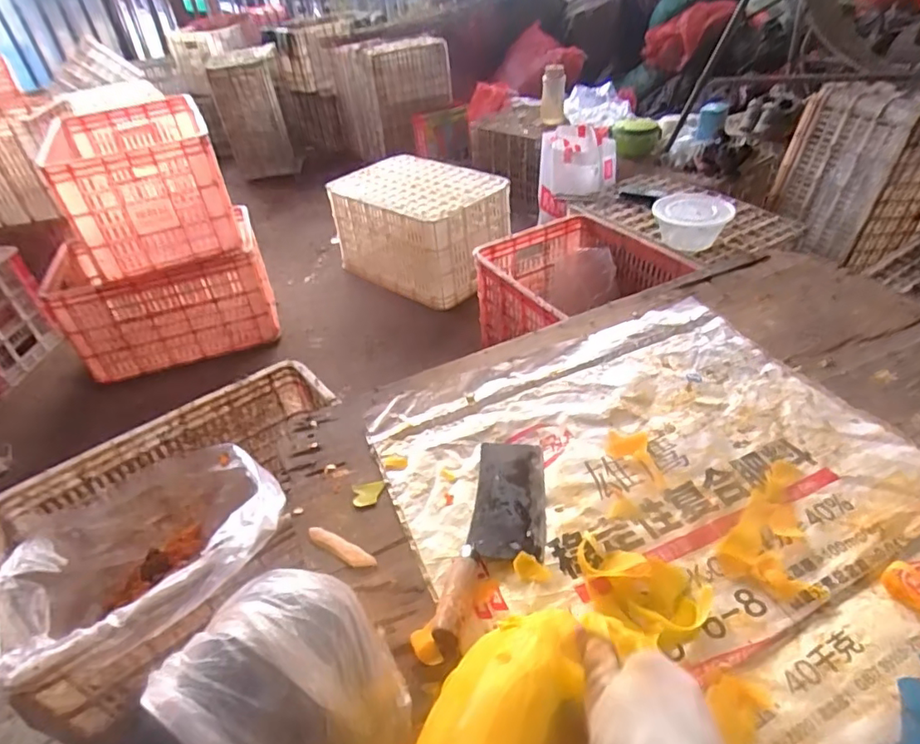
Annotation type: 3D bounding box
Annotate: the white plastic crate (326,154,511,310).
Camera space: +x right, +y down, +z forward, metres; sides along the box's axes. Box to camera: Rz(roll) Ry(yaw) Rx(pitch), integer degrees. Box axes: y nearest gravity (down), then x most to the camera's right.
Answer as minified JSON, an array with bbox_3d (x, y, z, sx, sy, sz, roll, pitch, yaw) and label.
[{"bbox_3d":[-0.124,-0.459,1.765,0.511,0.274,0.349,26,49,32],"label":"white plastic crate"}]

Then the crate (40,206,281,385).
[{"bbox_3d":[-0.797,-0.215,1.571,0.508,0.299,0.321,-13,40,-10],"label":"crate"}]

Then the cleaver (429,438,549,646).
[{"bbox_3d":[0.047,0.166,0.609,0.087,0.026,0.266,5,40,12],"label":"cleaver"}]

